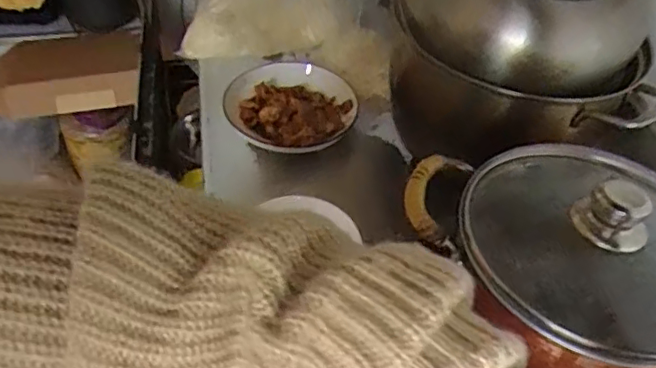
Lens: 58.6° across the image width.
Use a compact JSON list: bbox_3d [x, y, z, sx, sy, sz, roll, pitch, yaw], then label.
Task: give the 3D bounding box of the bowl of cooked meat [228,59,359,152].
[{"bbox_3d":[-0.047,-0.104,0.760,0.168,0.045,0.149,11,47,7],"label":"bowl of cooked meat"}]

